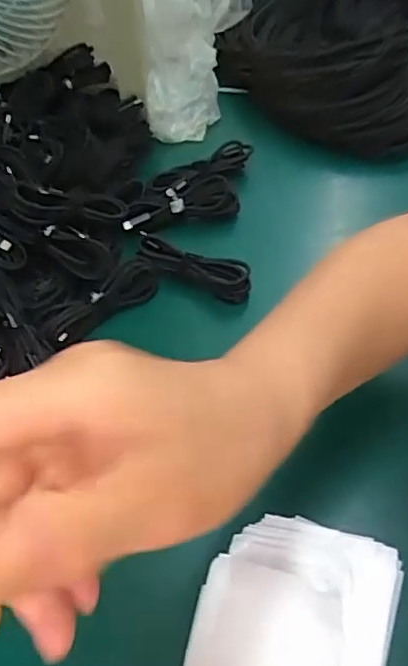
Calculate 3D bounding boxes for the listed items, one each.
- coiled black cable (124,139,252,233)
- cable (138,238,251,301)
[{"bbox_3d":[-0.014,-0.143,0.547,0.130,0.022,0.081,-12,53,-4],"label":"coiled black cable"},{"bbox_3d":[-0.010,-0.054,0.485,0.100,0.026,0.036,13,56,14],"label":"cable"}]

